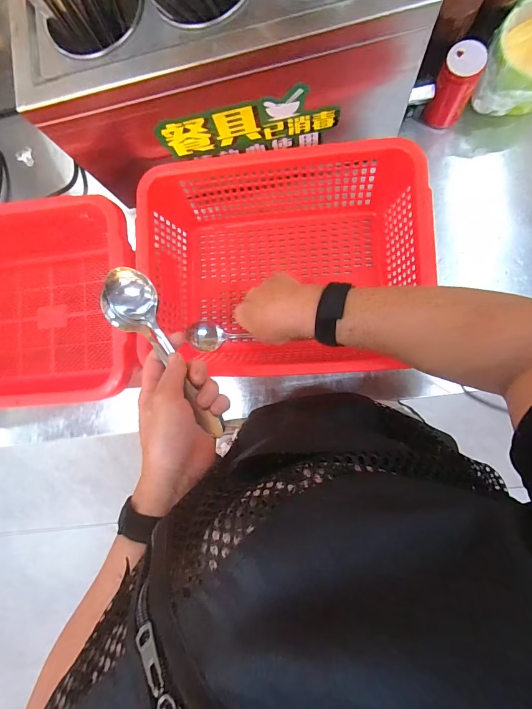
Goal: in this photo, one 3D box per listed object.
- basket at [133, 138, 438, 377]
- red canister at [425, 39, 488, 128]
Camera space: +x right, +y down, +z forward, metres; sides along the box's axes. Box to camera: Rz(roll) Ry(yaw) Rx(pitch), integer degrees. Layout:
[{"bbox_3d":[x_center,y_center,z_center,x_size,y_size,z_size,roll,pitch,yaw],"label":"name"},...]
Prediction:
[{"bbox_3d":[0.018,-0.116,0.460,0.339,0.110,0.248,4,87,8],"label":"basket"},{"bbox_3d":[0.242,-0.342,0.452,0.046,0.087,0.038,22,90,9],"label":"red canister"}]

